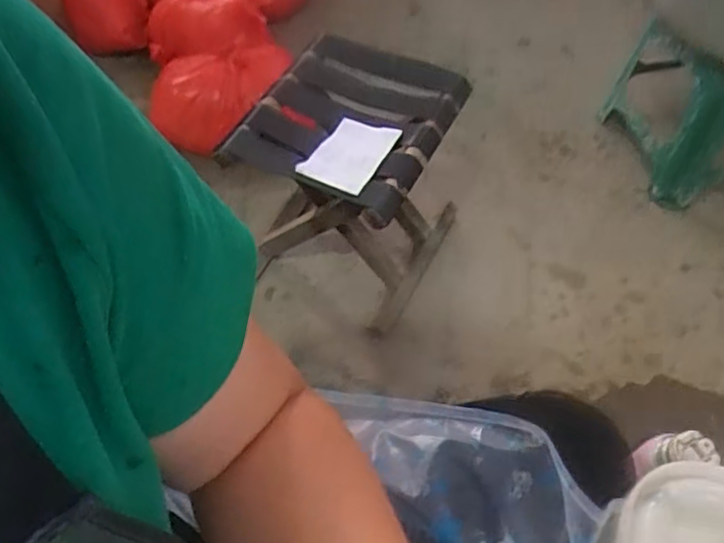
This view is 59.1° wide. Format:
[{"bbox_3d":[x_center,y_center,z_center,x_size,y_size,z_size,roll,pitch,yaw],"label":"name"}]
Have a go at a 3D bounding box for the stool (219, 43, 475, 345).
[{"bbox_3d":[-0.010,-0.133,0.996,0.326,0.305,0.325,23,58,16],"label":"stool"}]

